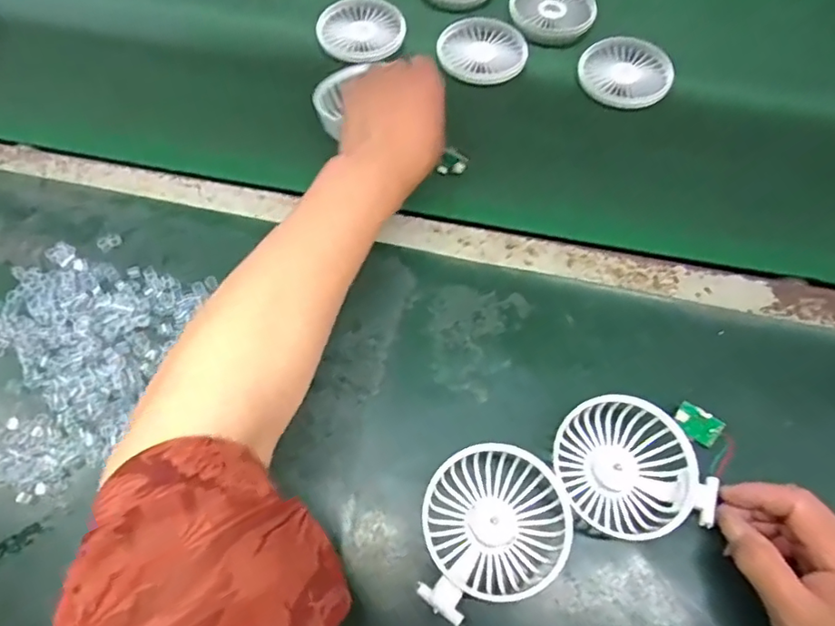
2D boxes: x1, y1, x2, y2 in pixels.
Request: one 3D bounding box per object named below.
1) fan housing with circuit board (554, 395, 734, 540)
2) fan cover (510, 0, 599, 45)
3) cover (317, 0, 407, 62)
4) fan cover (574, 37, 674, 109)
[{"bbox_3d":[0.154,0.101,0.370,0.117,0.034,0.084,-1,65,-3],"label":"fan housing with circuit board"},{"bbox_3d":[0.141,-0.321,0.587,0.087,0.014,0.087,33,68,12],"label":"fan cover"},{"bbox_3d":[-0.061,-0.289,0.570,0.083,0.019,0.087,34,68,13],"label":"cover"},{"bbox_3d":[0.208,-0.242,0.556,0.090,0.018,0.090,2,65,-2],"label":"fan cover"}]

